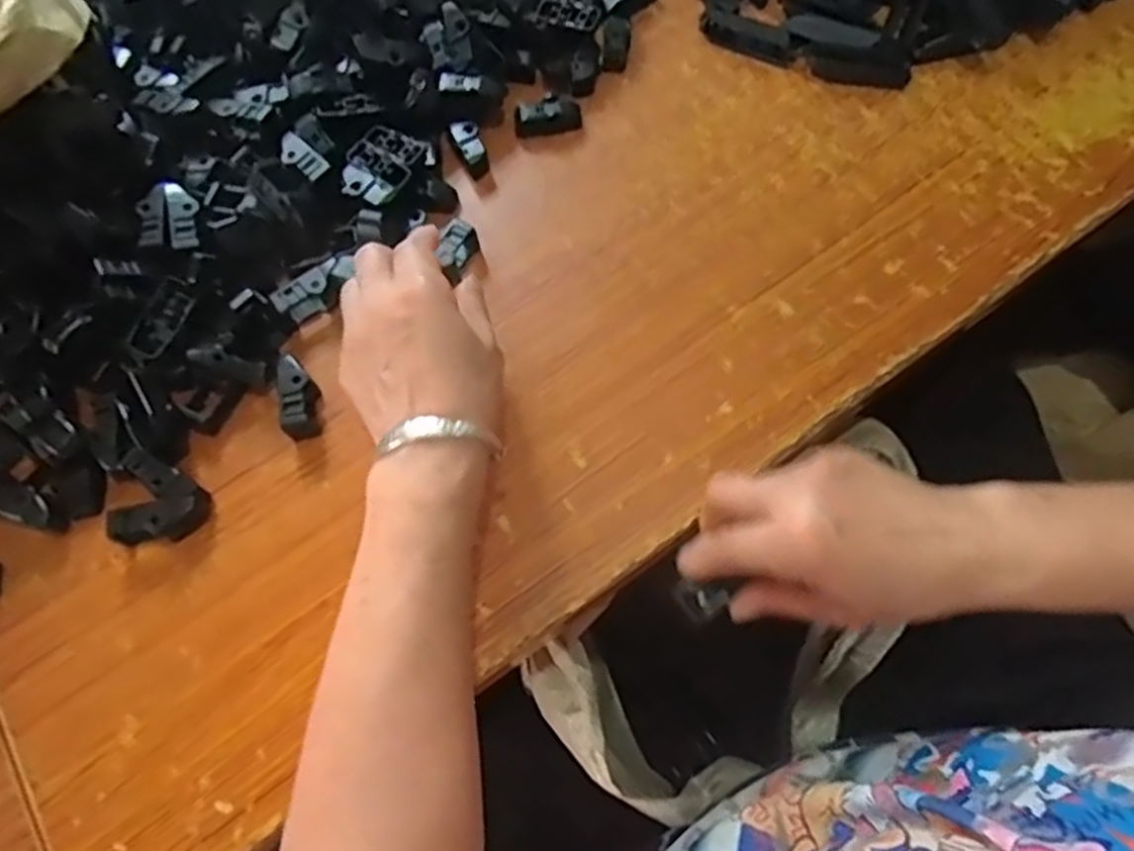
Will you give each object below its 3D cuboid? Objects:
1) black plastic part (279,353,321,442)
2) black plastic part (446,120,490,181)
[{"bbox_3d":[-0.162,-0.017,0.451,0.018,0.020,0.047,-11,67,0],"label":"black plastic part"},{"bbox_3d":[-0.067,-0.193,0.517,0.018,0.016,0.042,-28,86,-8],"label":"black plastic part"}]

